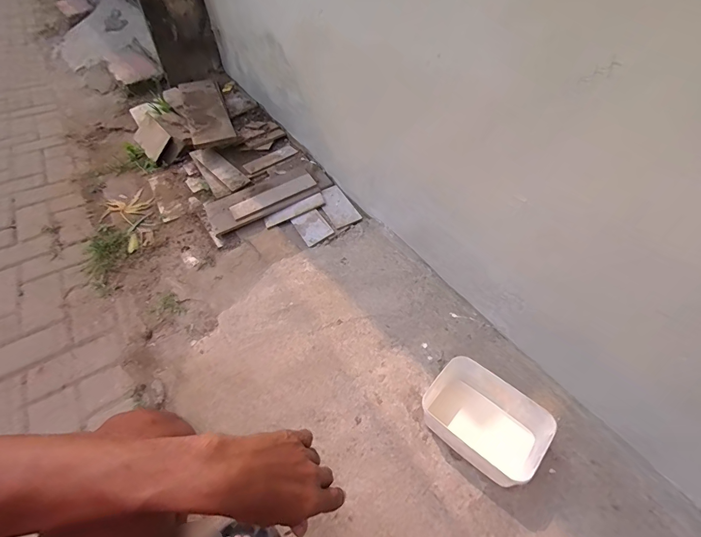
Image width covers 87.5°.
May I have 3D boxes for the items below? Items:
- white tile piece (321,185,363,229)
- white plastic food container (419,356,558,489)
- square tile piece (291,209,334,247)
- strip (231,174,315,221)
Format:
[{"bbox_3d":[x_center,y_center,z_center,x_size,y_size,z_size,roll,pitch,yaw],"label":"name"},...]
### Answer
[{"bbox_3d":[-0.042,-0.198,1.154,0.094,0.013,0.190,-23,50,-17],"label":"white tile piece"},{"bbox_3d":[0.237,0.271,0.655,0.193,0.091,0.140,35,58,30],"label":"white plastic food container"},{"bbox_3d":[-0.116,-0.125,1.114,0.088,0.005,0.128,-33,56,-8],"label":"square tile piece"},{"bbox_3d":[-0.251,-0.237,1.192,0.282,0.010,0.076,-28,58,-11],"label":"strip"}]

